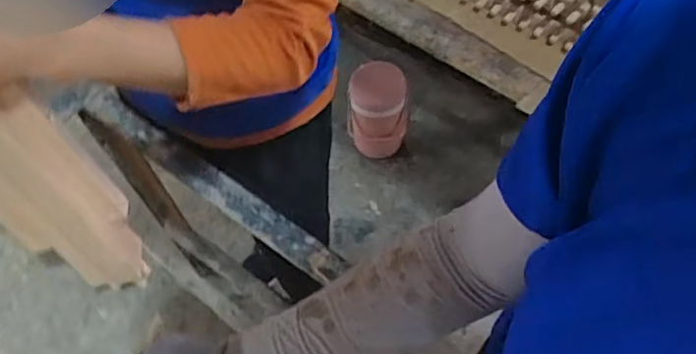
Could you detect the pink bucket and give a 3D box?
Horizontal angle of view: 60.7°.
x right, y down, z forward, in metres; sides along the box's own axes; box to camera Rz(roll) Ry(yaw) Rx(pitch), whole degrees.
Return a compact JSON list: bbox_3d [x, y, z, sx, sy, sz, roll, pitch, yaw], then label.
[{"bbox_3d":[0.079,-0.156,1.534,0.142,0.281,0.142,-1,60,2],"label":"pink bucket"}]

